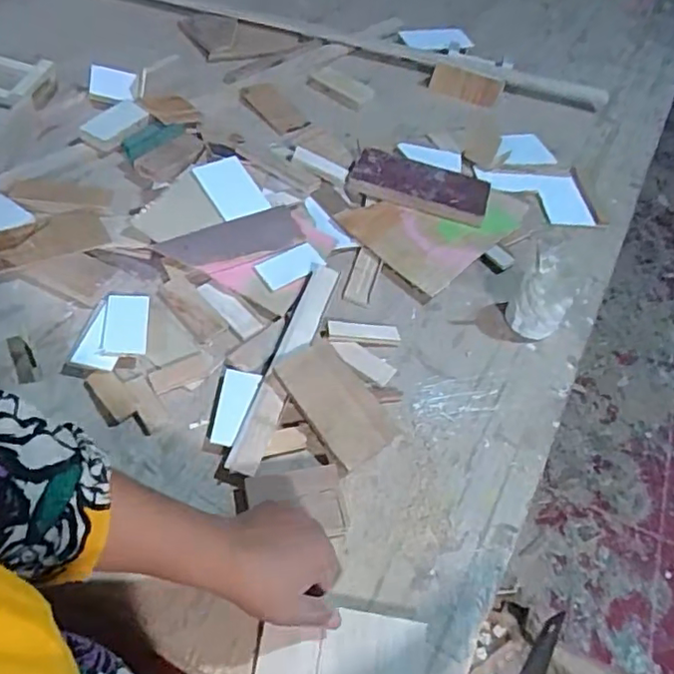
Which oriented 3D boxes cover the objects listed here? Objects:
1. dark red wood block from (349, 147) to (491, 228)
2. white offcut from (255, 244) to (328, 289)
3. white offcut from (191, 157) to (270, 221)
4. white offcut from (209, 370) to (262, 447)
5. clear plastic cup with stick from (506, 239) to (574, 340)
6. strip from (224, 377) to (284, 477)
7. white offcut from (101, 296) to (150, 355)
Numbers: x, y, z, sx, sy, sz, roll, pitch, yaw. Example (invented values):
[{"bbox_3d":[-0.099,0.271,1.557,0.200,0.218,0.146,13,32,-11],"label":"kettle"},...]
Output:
[{"bbox_3d":[0.119,-0.216,0.855,0.192,0.026,0.096,19,51,8],"label":"dark red wood block"},{"bbox_3d":[-0.056,-0.086,0.732,0.080,0.006,0.042,-30,74,-22],"label":"white offcut"},{"bbox_3d":[-0.136,-0.193,0.781,0.072,0.008,0.095,-24,71,-35],"label":"white offcut"},{"bbox_3d":[-0.107,0.071,0.614,0.037,0.007,0.089,12,50,2],"label":"white offcut"},{"bbox_3d":[0.252,-0.053,0.724,0.070,0.103,0.070,29,54,11],"label":"clear plastic cup with stick"},{"bbox_3d":[-0.079,0.090,0.602,0.031,0.008,0.102,17,50,6],"label":"strip"},{"bbox_3d":[-0.227,-0.014,0.644,0.043,0.006,0.080,-2,51,-10],"label":"white offcut"}]

